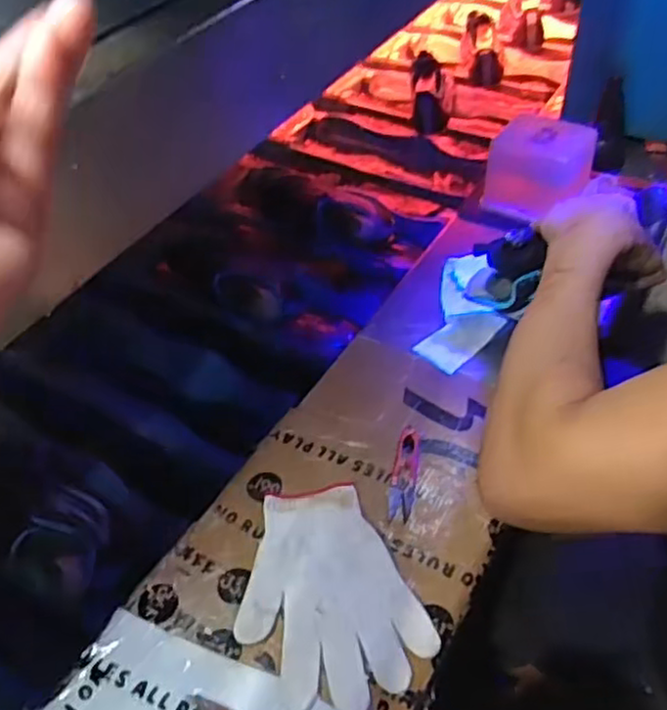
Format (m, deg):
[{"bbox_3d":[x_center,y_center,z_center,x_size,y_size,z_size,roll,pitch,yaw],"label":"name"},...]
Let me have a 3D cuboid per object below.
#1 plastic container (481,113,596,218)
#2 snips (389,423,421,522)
[{"bbox_3d":[0.276,-0.251,0.944,0.121,0.093,0.098,24,53,25],"label":"plastic container"},{"bbox_3d":[0.070,0.112,0.676,0.024,0.009,0.103,8,48,12],"label":"snips"}]

